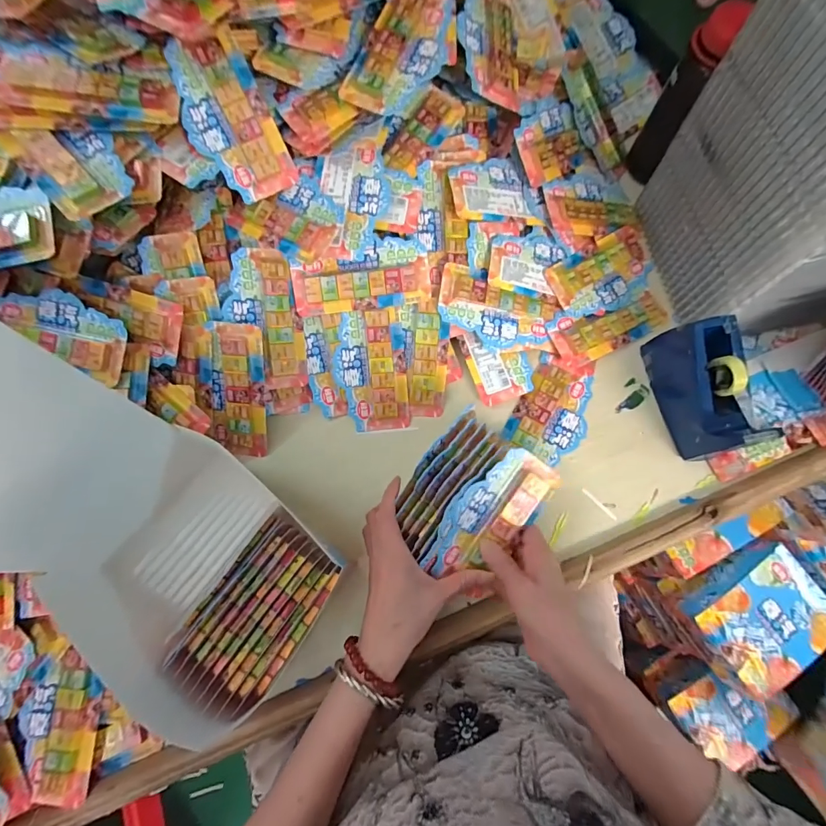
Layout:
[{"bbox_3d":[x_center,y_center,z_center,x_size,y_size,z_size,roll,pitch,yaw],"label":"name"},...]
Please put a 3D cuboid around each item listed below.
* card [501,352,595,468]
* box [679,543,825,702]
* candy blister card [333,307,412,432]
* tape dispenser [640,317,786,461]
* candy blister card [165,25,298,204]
[{"bbox_3d":[0.161,-0.006,0.463,0.078,0.011,0.123,27,78,7],"label":"card"},{"bbox_3d":[0.580,0.331,0.673,0.216,0.052,0.158,-36,78,-8],"label":"box"},{"bbox_3d":[-0.047,-0.046,0.456,0.075,0.012,0.131,-7,98,2],"label":"candy blister card"},{"bbox_3d":[0.295,-0.028,0.416,0.044,0.083,0.131,-14,76,-3],"label":"tape dispenser"},{"bbox_3d":[-0.176,-0.281,0.397,0.074,0.014,0.138,-25,109,2],"label":"candy blister card"}]

